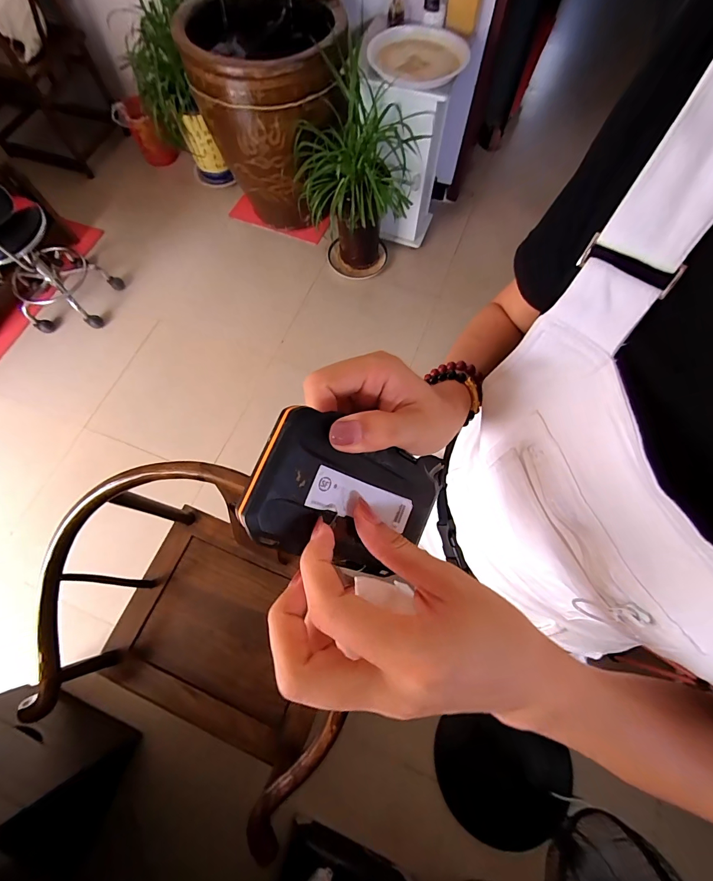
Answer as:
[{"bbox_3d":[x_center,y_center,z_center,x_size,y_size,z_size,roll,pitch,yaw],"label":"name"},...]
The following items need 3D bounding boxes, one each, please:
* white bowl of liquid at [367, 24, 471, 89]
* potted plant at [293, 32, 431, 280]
[{"bbox_3d":[0.211,-1.295,1.243,0.323,0.044,0.270,17,71,6],"label":"white bowl of liquid"},{"bbox_3d":[0.021,-1.004,1.509,0.387,0.666,0.332,35,74,12],"label":"potted plant"}]

